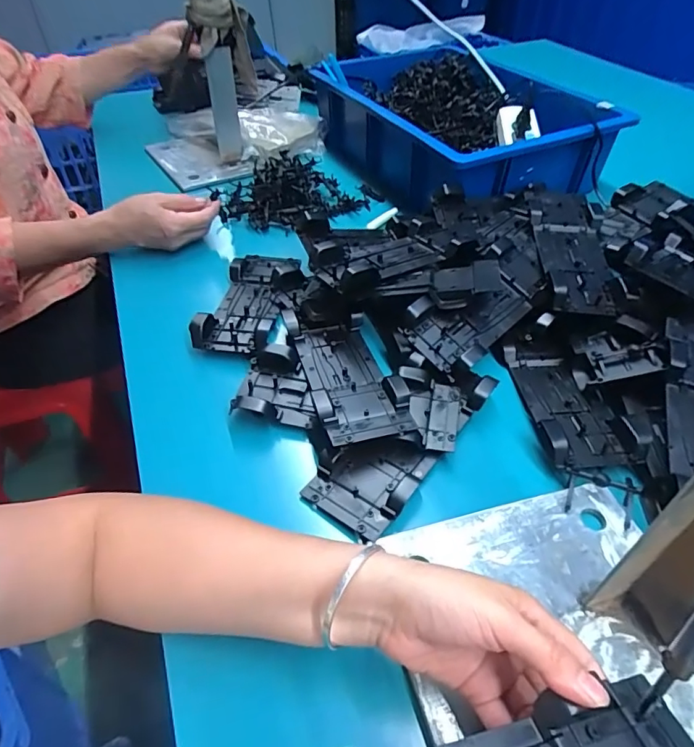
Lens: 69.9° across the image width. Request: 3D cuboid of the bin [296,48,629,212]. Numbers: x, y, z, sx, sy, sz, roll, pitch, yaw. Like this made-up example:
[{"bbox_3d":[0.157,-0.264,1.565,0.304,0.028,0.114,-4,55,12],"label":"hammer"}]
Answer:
[{"bbox_3d":[0.162,-0.386,0.789,0.290,0.139,0.441,-20,48,-18],"label":"bin"}]

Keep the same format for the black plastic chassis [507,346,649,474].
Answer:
[{"bbox_3d":[0.197,0.024,0.441,0.077,0.030,0.140,-1,45,1],"label":"black plastic chassis"}]

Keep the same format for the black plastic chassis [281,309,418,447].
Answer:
[{"bbox_3d":[0.000,-0.002,0.456,0.078,0.025,0.171,-13,46,-12],"label":"black plastic chassis"}]

